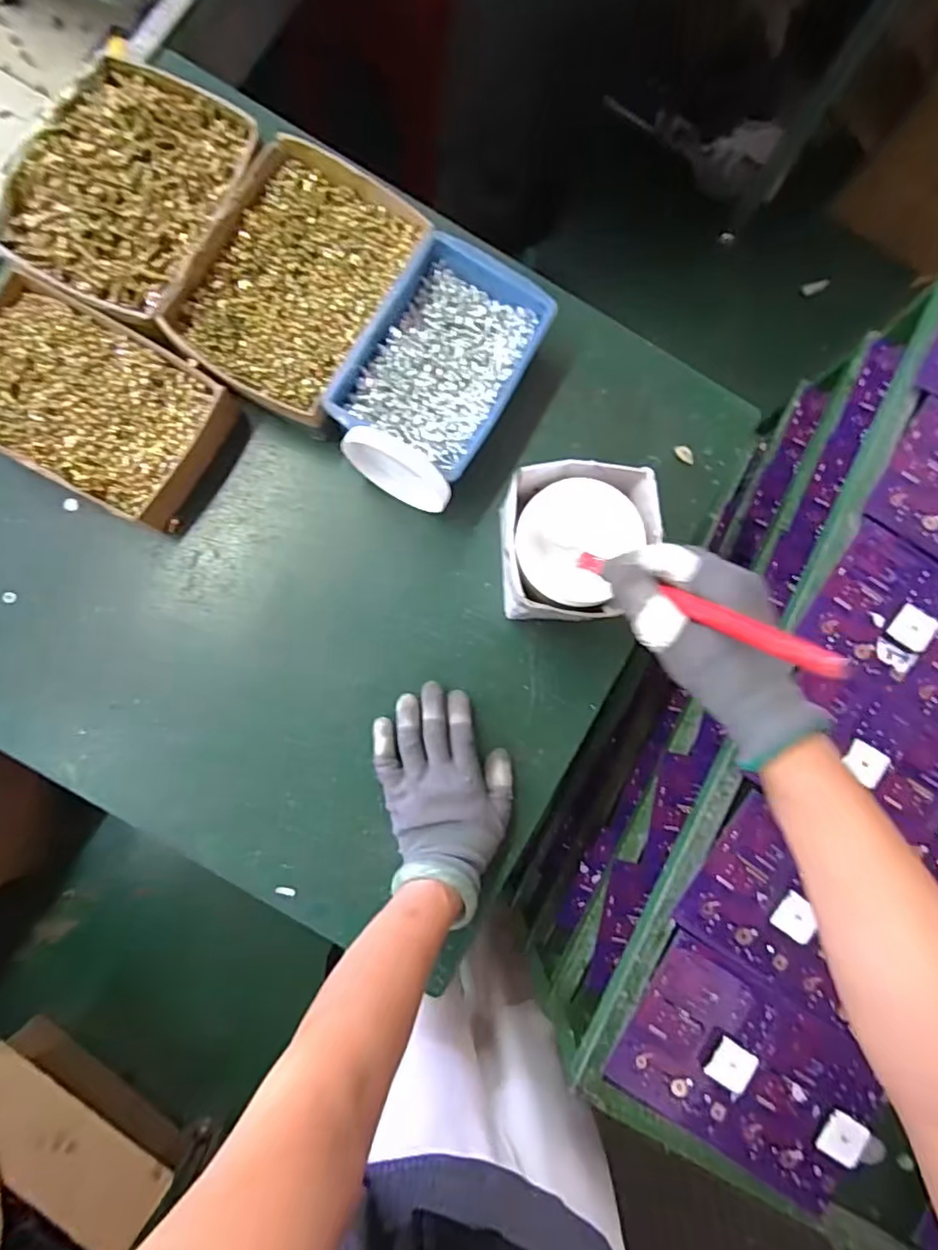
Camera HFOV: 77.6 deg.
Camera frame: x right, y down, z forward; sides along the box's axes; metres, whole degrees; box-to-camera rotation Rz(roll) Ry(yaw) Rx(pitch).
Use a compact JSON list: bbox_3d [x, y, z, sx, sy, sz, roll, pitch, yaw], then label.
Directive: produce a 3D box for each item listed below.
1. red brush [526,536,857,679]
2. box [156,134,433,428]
[{"bbox_3d":[0.114,-0.026,0.384,0.014,0.288,0.011,-43,120,-3],"label":"red brush"},{"bbox_3d":[-0.160,-0.314,0.543,0.163,0.053,0.233,29,83,-2],"label":"box"}]

